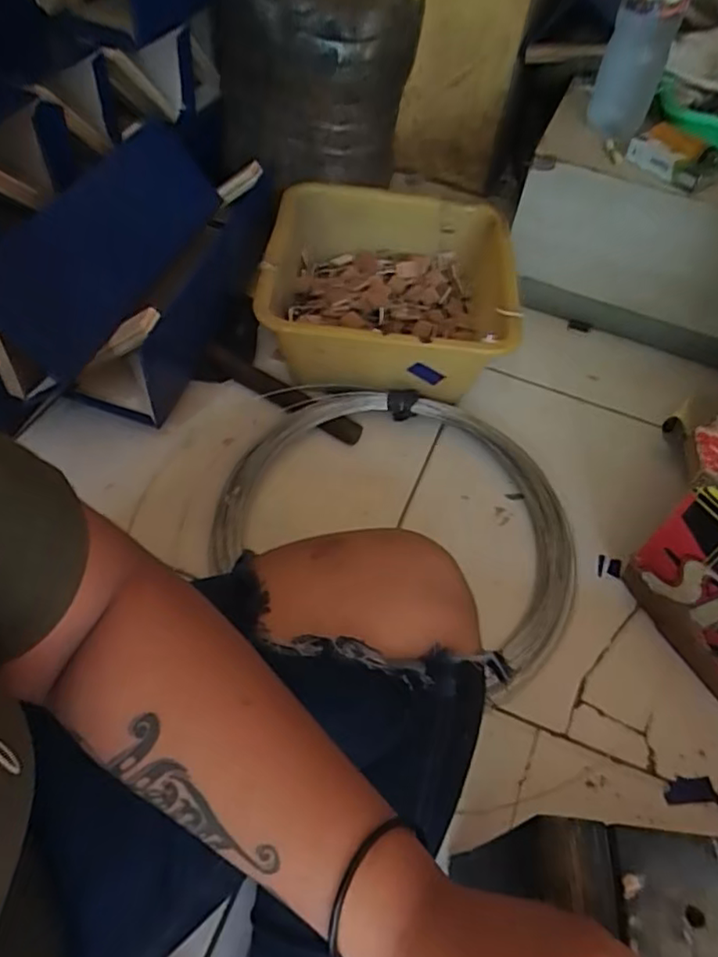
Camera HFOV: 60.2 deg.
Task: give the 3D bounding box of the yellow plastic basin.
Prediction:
[{"bbox_3d":[0.034,-0.207,0.723,0.284,0.130,0.274,2,54,-3],"label":"yellow plastic basin"}]

